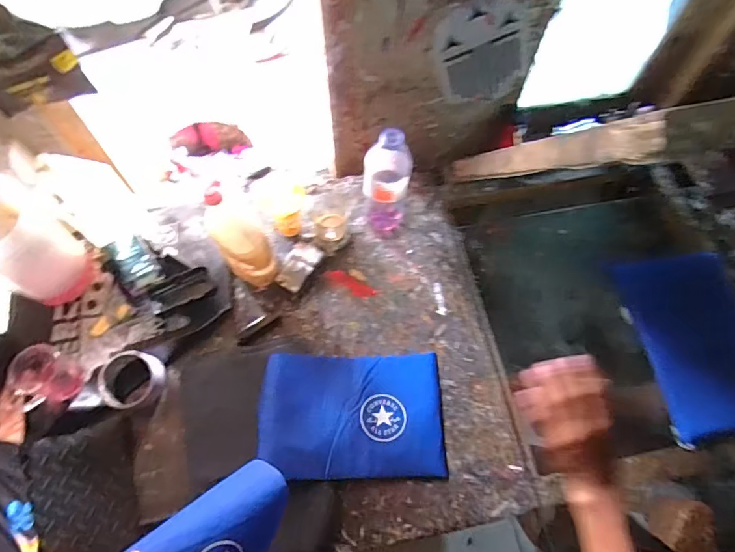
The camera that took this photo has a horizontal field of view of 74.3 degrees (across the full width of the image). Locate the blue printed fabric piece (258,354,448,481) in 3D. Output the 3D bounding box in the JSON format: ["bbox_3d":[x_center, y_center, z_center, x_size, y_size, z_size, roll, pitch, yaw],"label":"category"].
[{"bbox_3d":[-0.022,0.215,0.757,0.280,0.022,0.185,-2,64,-1],"label":"blue printed fabric piece"}]

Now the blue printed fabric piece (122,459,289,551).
[{"bbox_3d":[-0.161,0.270,0.479,0.093,0.060,0.197,32,36,14],"label":"blue printed fabric piece"}]

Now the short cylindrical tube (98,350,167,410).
[{"bbox_3d":[-0.376,0.170,0.782,0.095,0.063,0.084,-9,65,-4],"label":"short cylindrical tube"}]

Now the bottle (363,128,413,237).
[{"bbox_3d":[0.032,-0.152,0.817,0.077,0.227,0.068,6,65,3],"label":"bottle"}]

